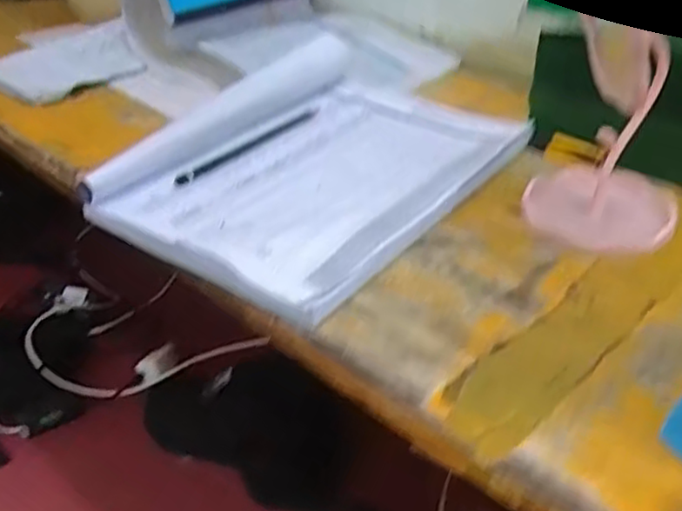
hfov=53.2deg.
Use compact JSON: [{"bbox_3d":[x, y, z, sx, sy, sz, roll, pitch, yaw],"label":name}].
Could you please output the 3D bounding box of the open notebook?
[{"bbox_3d":[-0.023,-0.081,0.532,0.246,0.038,0.318,21,40,30],"label":"open notebook"}]

